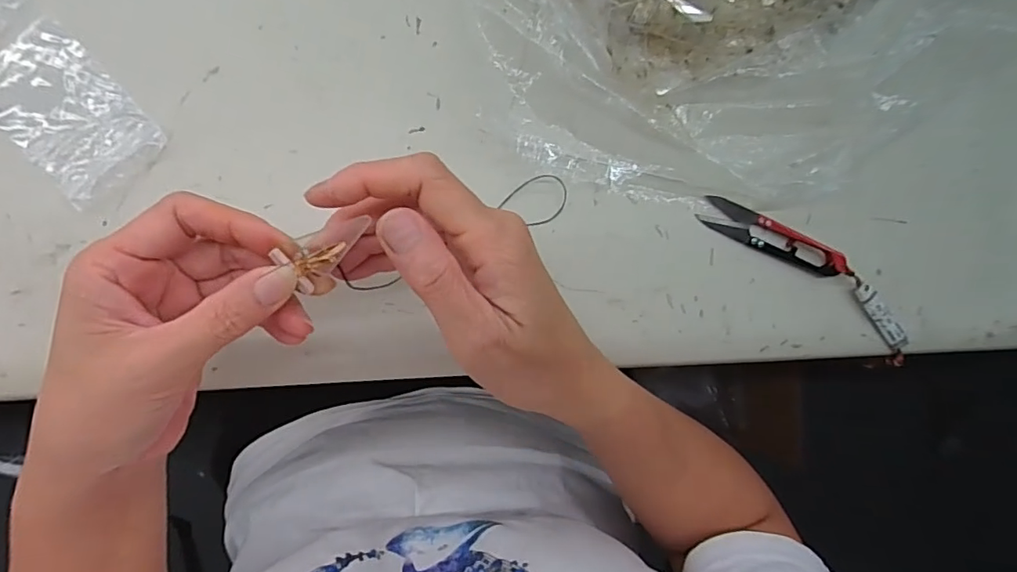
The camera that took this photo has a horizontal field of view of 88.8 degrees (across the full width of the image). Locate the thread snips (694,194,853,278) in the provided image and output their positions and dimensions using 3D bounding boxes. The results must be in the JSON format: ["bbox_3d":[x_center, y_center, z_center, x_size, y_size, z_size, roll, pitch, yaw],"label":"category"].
[{"bbox_3d":[0.178,-0.031,0.342,0.107,0.012,0.022,23,88,-9],"label":"thread snips"}]

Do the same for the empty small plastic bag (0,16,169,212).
[{"bbox_3d":[-0.236,-0.092,0.278,0.059,0.005,0.087,-44,98,-5],"label":"empty small plastic bag"}]

